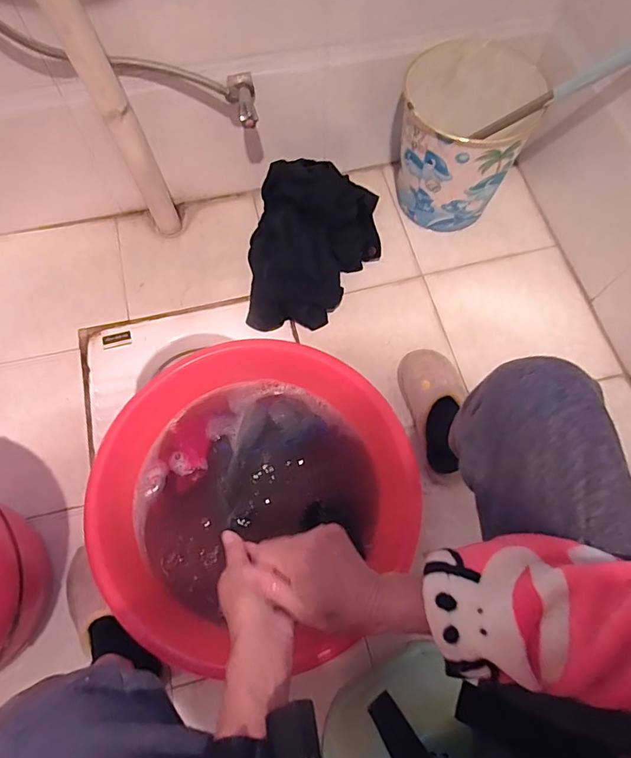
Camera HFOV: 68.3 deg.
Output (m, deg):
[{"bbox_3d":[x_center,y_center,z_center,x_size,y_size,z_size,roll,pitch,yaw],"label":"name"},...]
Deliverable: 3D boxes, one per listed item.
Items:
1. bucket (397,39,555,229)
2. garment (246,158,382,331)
[{"bbox_3d":[0.288,-0.462,0.937,0.244,0.273,0.225,0,69,-1],"label":"bucket"},{"bbox_3d":[-0.002,-0.261,0.886,0.246,0.203,0.282,10,69,2],"label":"garment"}]

